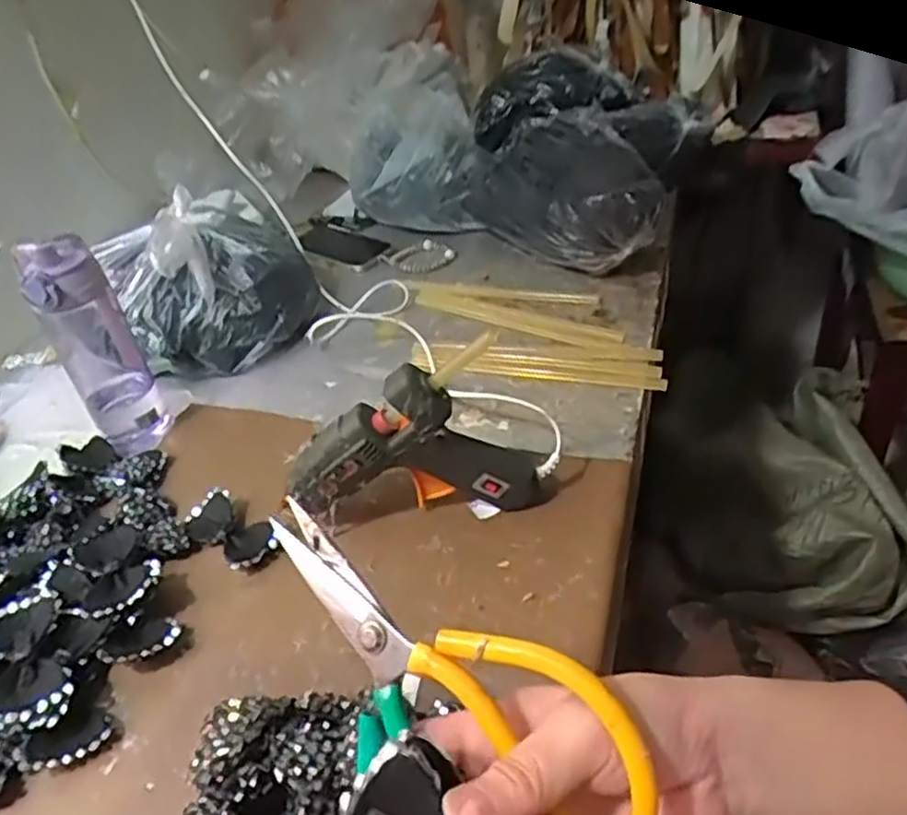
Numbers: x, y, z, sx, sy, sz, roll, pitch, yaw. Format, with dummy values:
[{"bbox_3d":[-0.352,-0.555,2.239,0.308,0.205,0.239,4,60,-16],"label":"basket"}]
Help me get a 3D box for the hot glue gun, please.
[{"bbox_3d":[-0.028,0.032,0.569,0.214,0.148,0.032,-8,37,2],"label":"hot glue gun"}]

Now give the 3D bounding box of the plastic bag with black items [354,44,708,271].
[{"bbox_3d":[0.079,-0.335,0.996,0.450,0.205,0.329,15,43,28],"label":"plastic bag with black items"}]

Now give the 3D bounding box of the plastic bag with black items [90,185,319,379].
[{"bbox_3d":[-0.280,-0.152,0.865,0.221,0.147,0.188,-24,40,-18],"label":"plastic bag with black items"}]

